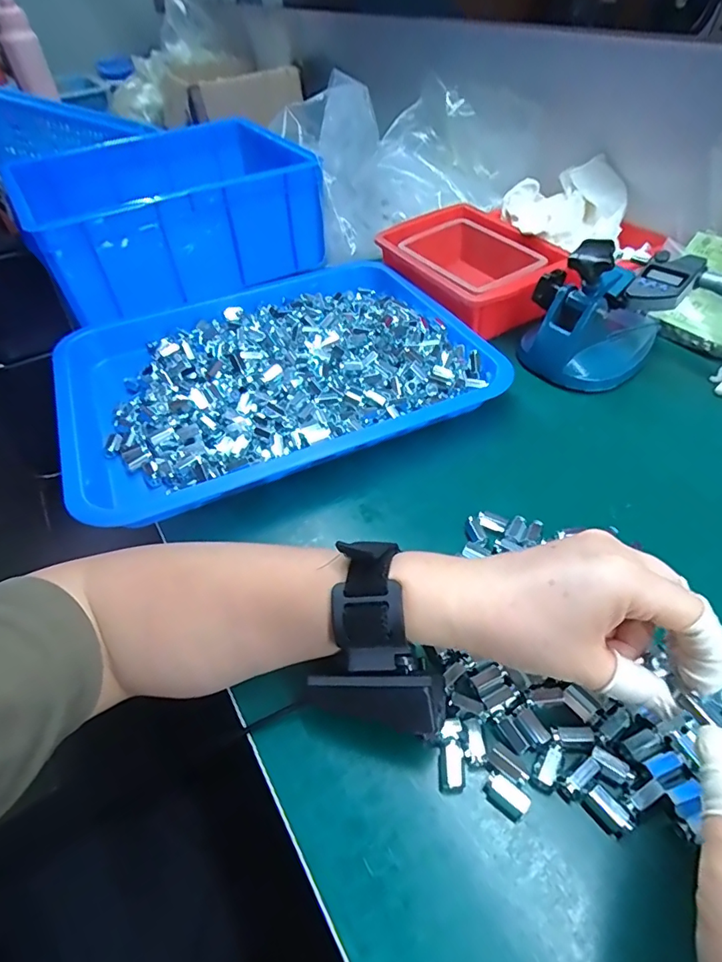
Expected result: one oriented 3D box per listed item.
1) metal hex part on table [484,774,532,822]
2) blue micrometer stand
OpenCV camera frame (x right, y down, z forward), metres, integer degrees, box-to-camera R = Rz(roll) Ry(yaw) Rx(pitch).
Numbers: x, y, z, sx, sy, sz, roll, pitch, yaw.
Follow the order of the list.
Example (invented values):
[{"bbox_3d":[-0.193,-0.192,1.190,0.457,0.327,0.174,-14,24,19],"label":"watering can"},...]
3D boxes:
[{"bbox_3d":[0.072,0.157,0.249,0.021,0.012,0.011,26,53,25],"label":"metal hex part on table"},{"bbox_3d":[0.229,-0.173,0.479,0.110,0.113,0.149,26,54,26],"label":"blue micrometer stand"}]

